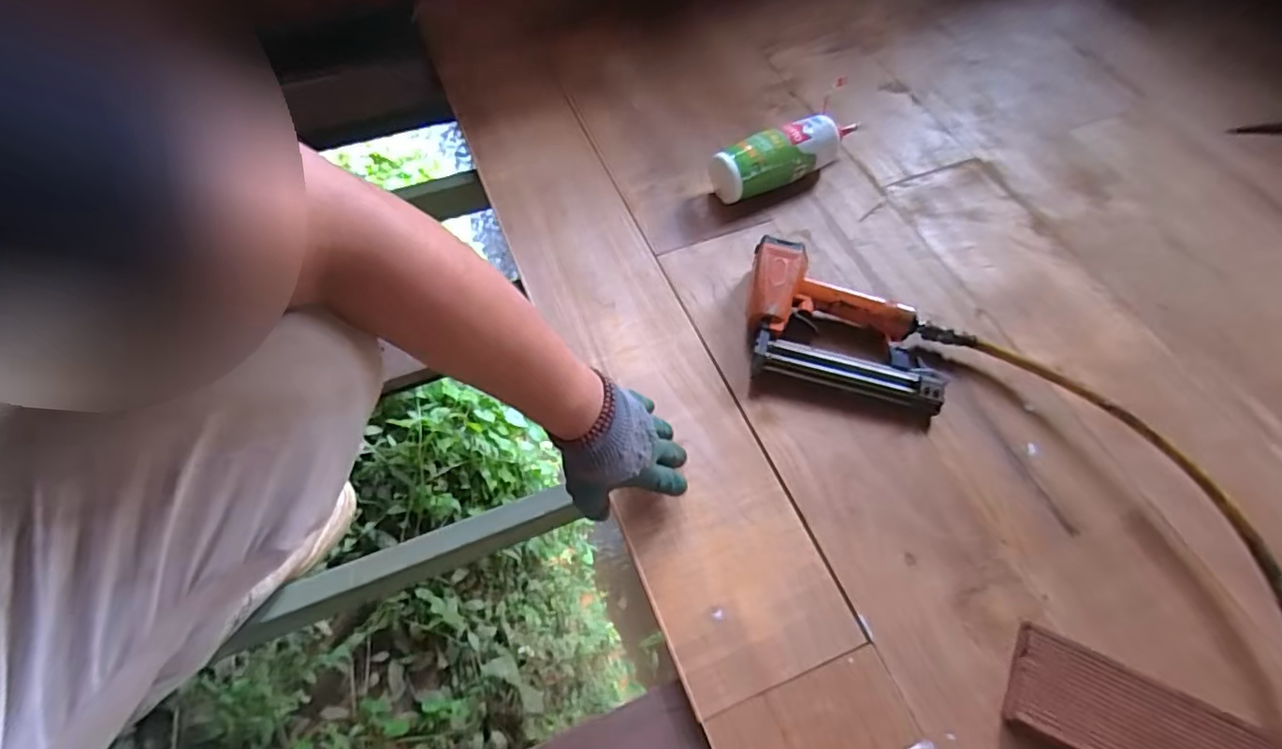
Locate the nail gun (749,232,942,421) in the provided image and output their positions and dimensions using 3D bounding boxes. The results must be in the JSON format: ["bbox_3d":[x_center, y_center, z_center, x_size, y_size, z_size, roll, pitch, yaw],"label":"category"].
[{"bbox_3d":[0.238,-0.059,0.703,0.226,0.057,0.167,11,61,6],"label":"nail gun"}]

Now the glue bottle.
[{"bbox_3d":[0.214,-0.310,0.843,0.240,0.069,0.061,-21,62,-12],"label":"glue bottle"}]

